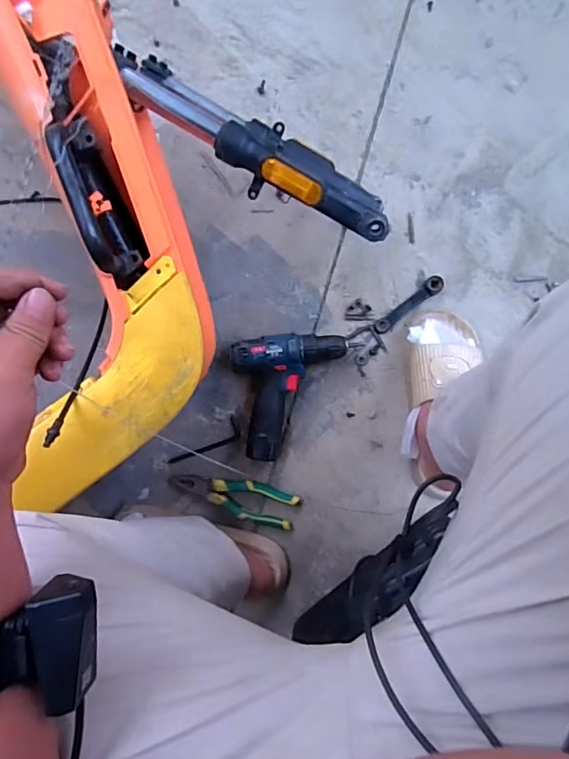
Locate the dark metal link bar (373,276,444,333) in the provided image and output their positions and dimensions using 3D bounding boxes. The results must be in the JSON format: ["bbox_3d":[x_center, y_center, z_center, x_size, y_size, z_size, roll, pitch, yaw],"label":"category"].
[{"bbox_3d":[0.201,-0.120,0.774,0.127,0.016,0.027,-38,84,1],"label":"dark metal link bar"}]

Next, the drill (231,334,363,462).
[{"bbox_3d":[0.012,0.027,0.753,0.182,0.050,0.191,0,86,5],"label":"drill"}]

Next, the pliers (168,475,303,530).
[{"bbox_3d":[-0.082,0.186,0.770,0.213,0.023,0.064,17,88,5],"label":"pliers"}]

